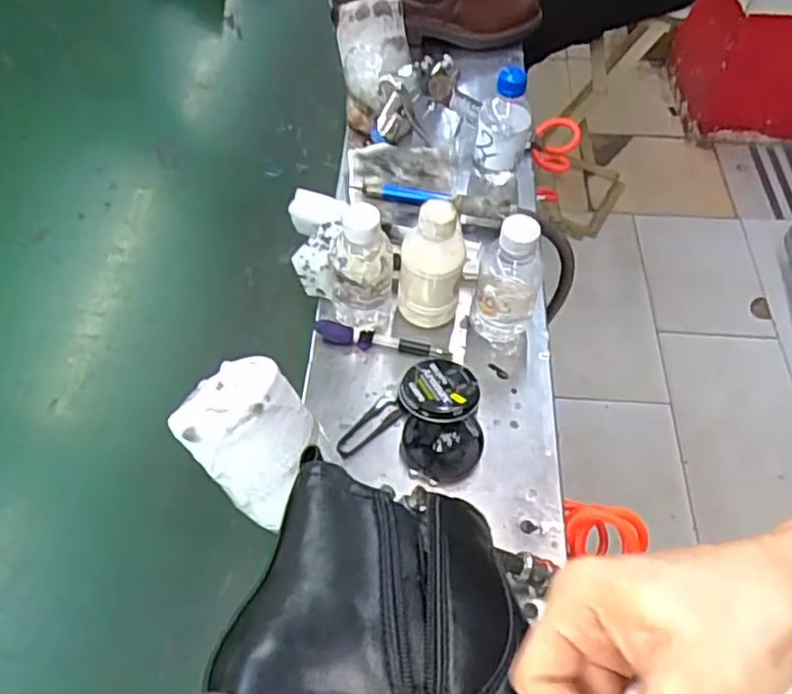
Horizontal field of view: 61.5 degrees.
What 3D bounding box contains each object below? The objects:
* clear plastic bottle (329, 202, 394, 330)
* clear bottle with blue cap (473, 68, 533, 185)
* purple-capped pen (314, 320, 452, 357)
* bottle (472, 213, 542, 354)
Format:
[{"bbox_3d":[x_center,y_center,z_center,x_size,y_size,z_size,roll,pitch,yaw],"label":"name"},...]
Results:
[{"bbox_3d":[-0.032,-0.074,0.603,0.058,0.119,0.056,-7,56,-4],"label":"clear plastic bottle"},{"bbox_3d":[0.119,-0.239,0.740,0.055,0.147,0.058,12,57,9],"label":"clear bottle with blue cap"},{"bbox_3d":[-0.013,-0.007,0.630,0.128,0.022,0.017,9,56,8],"label":"purple-capped pen"},{"bbox_3d":[0.103,-0.062,0.605,0.053,0.140,0.062,12,57,9],"label":"bottle"}]

